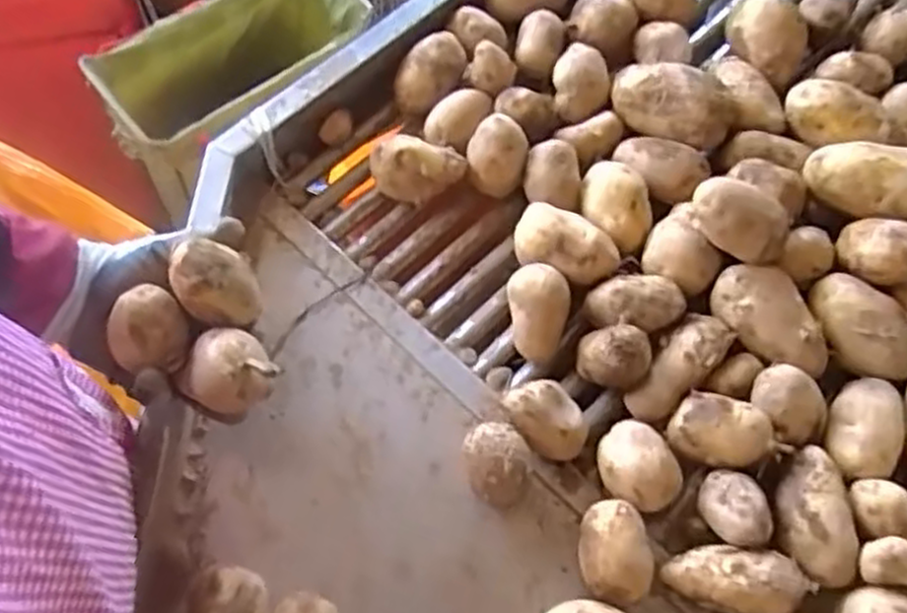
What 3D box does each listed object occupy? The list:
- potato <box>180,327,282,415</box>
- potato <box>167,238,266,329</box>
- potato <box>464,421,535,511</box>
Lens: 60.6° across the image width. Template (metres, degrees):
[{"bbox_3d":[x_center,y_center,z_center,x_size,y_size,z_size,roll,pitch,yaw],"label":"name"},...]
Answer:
[{"bbox_3d":[-0.155,0.046,0.530,0.056,0.043,0.063,-33,67,-19],"label":"potato"},{"bbox_3d":[-0.165,-0.015,0.541,0.049,0.053,0.047,1,61,-2],"label":"potato"},{"bbox_3d":[0.031,0.122,0.584,0.050,0.059,0.052,1,61,-2],"label":"potato"}]

